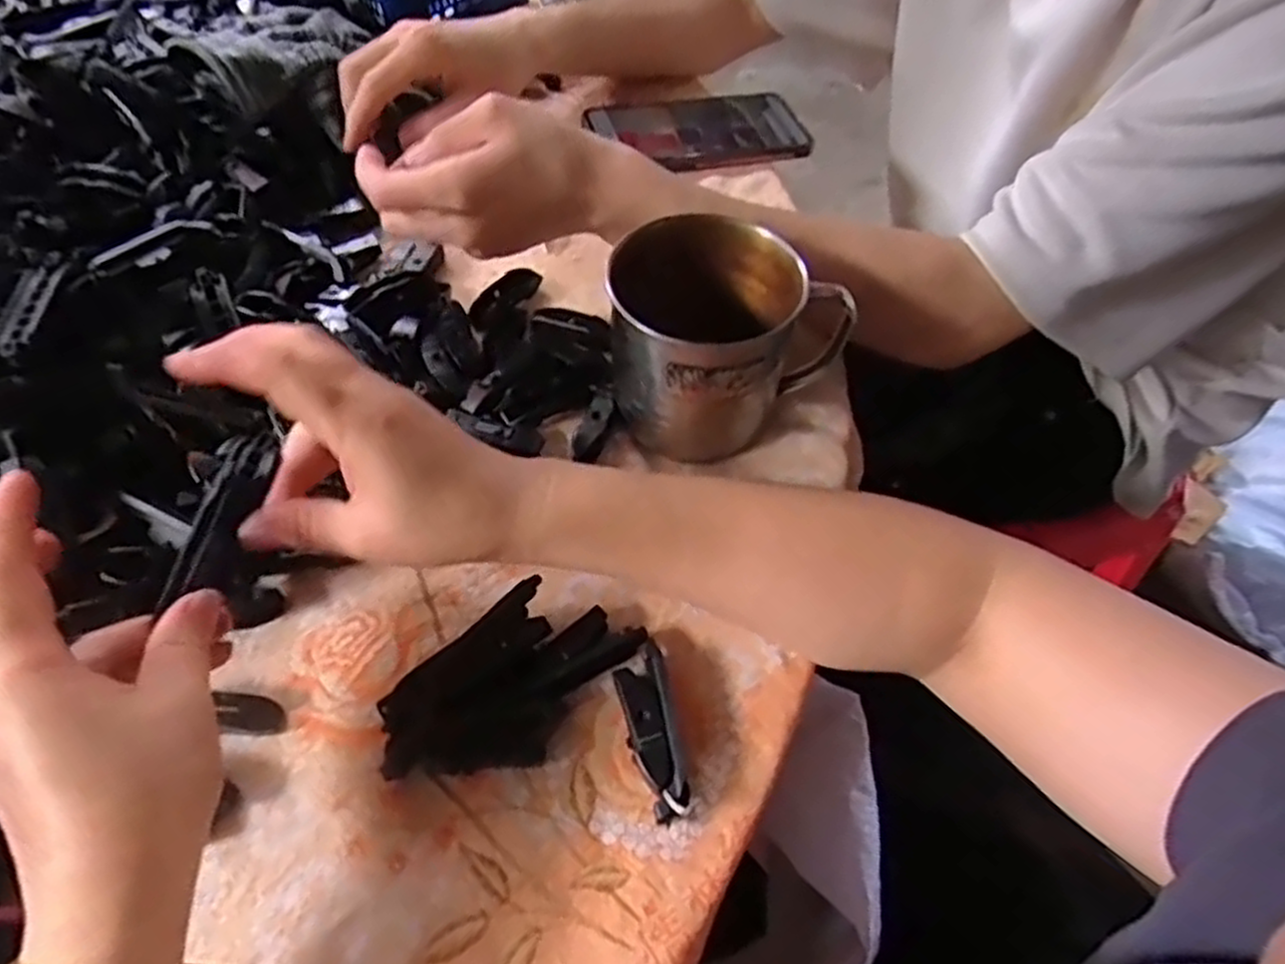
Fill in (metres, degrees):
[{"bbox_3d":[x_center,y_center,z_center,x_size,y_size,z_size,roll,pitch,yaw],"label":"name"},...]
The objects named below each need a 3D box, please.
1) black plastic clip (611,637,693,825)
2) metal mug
[{"bbox_3d":[0.003,0.104,0.328,0.021,0.019,0.073,-9,58,-8],"label":"black plastic clip"},{"bbox_3d":[0.038,-0.071,0.402,0.099,0.086,0.080,-36,65,-22],"label":"metal mug"}]

